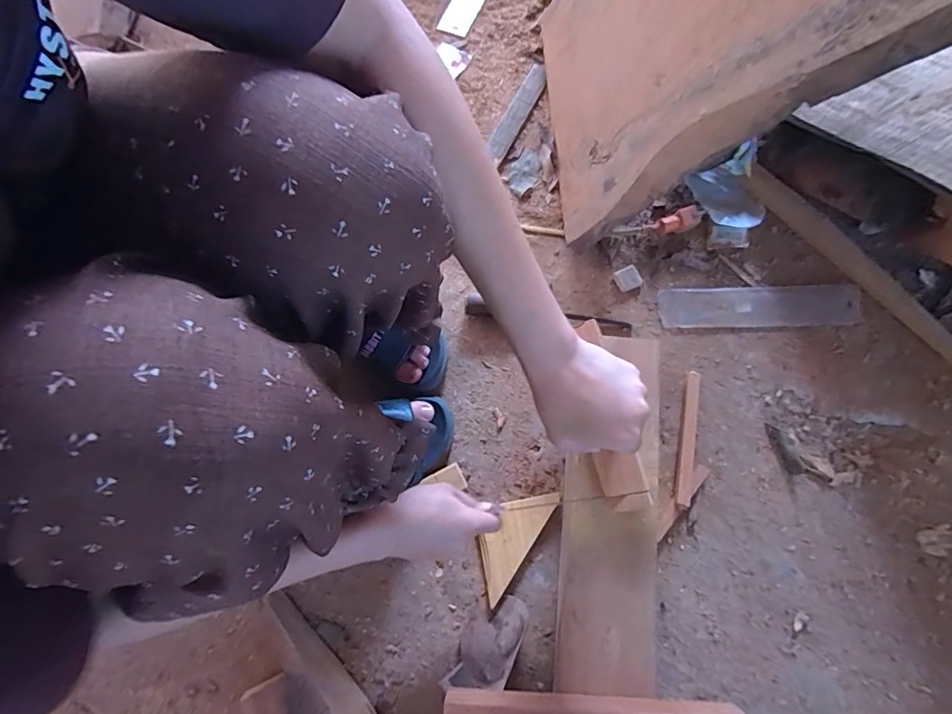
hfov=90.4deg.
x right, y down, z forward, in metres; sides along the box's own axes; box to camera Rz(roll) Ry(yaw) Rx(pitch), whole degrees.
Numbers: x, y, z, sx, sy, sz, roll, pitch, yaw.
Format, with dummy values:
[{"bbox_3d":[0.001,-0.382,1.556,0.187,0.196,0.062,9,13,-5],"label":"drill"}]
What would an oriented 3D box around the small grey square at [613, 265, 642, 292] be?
[{"bbox_3d":[0.212,-0.110,0.661,0.035,0.007,0.031,-25,77,-4],"label":"small grey square"}]

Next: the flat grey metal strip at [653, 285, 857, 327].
[{"bbox_3d":[0.382,-0.069,0.641,0.254,0.005,0.057,-1,79,5],"label":"flat grey metal strip"}]

